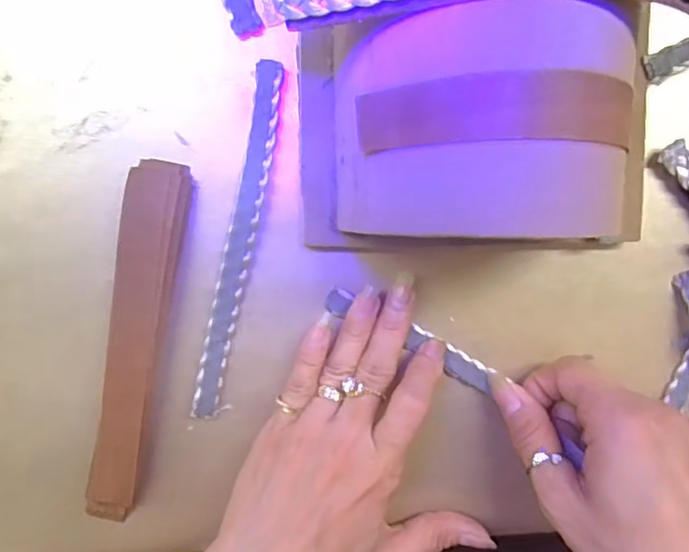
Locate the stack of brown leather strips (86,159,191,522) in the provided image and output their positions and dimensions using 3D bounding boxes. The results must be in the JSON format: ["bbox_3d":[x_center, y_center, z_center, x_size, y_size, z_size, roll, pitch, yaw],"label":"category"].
[{"bbox_3d":[-0.101,0.035,0.282,0.027,0.011,0.179,10,97,-2],"label":"stack of brown leather strips"}]

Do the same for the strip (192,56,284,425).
[{"bbox_3d":[-0.051,-0.015,0.280,0.013,0.009,0.171,12,97,-2],"label":"strip"}]

